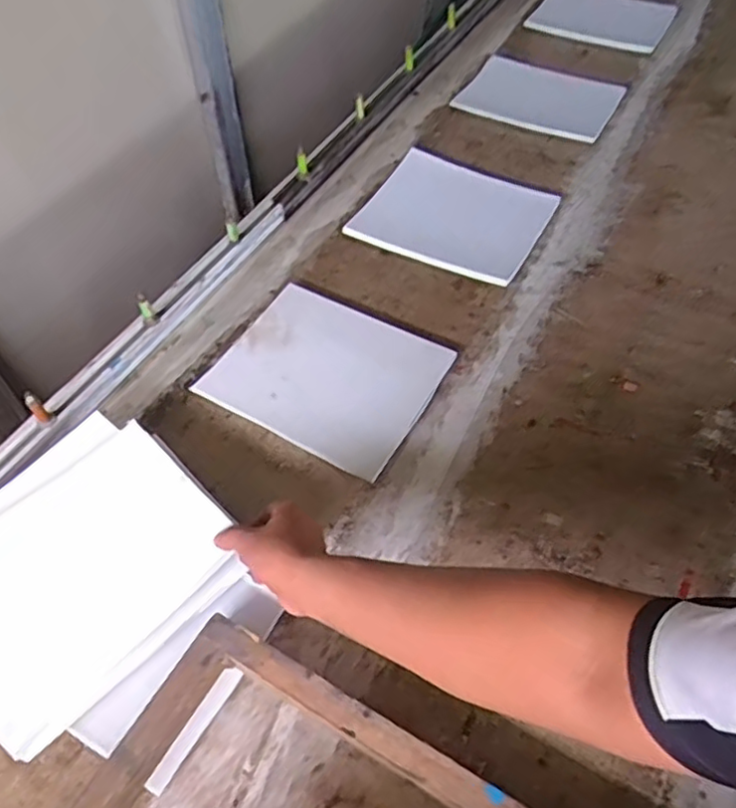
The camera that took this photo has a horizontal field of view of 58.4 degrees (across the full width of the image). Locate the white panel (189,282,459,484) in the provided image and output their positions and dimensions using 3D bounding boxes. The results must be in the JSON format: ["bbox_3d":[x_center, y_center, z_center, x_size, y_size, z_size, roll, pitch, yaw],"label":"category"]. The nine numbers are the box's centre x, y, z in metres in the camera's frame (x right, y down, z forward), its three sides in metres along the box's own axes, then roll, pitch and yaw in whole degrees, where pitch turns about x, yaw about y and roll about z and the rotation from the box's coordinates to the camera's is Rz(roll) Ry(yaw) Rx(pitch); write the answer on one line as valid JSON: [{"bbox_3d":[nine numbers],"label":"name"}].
[{"bbox_3d":[-0.054,-0.045,0.867,0.271,0.020,0.215,26,60,19],"label":"white panel"}]

